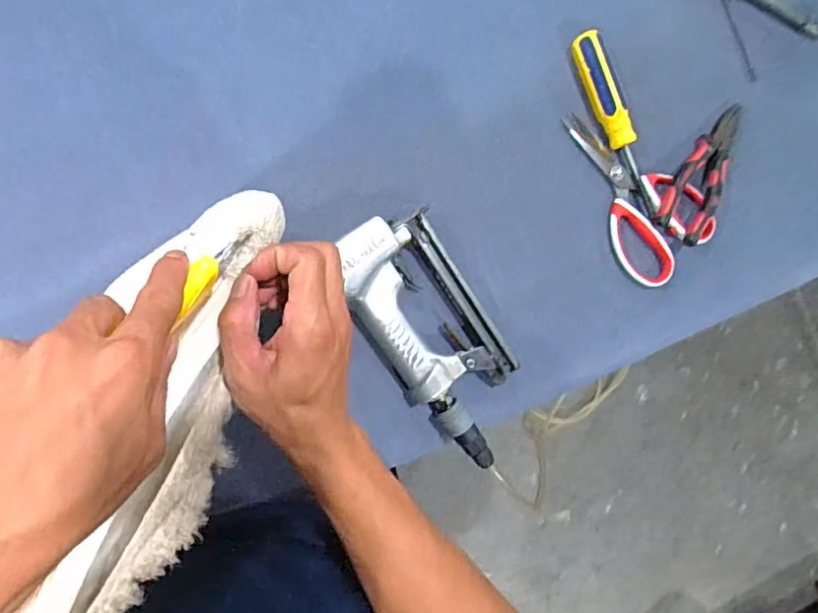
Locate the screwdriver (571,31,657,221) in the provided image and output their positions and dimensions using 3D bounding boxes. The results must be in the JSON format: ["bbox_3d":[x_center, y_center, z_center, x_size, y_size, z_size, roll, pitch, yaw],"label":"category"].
[{"bbox_3d":[0.204,-0.177,0.552,0.029,0.023,0.181,-23,92,-8],"label":"screwdriver"}]

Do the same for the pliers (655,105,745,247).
[{"bbox_3d":[0.300,-0.140,0.569,0.054,0.018,0.153,29,85,-7],"label":"pliers"}]

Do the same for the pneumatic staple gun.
[{"bbox_3d":[0.029,0.028,0.524,0.115,0.052,0.242,-34,94,-7],"label":"pneumatic staple gun"}]

